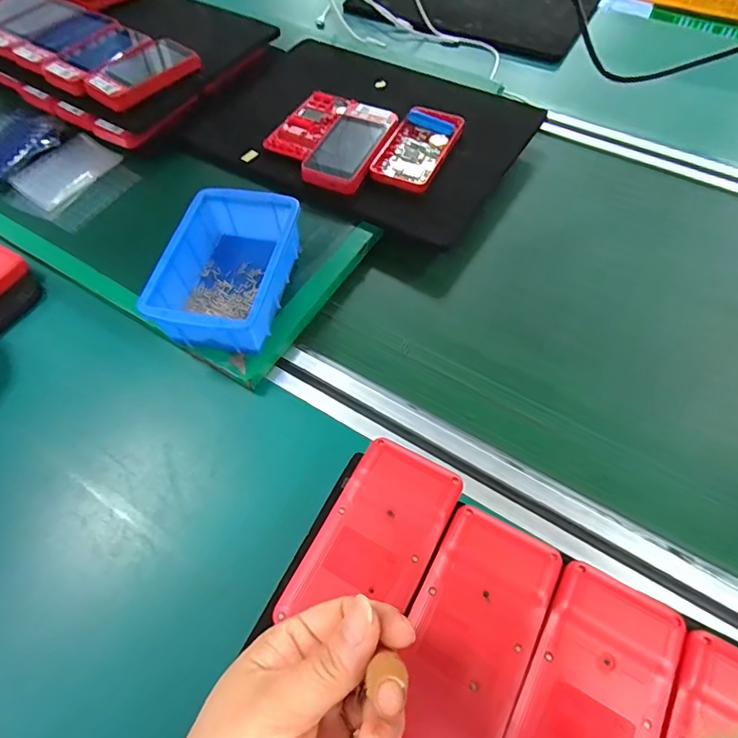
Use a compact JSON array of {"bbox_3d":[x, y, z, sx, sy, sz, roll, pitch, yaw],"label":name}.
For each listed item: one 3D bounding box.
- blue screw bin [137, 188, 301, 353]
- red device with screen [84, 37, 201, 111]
[{"bbox_3d":[-0.120,-0.087,0.434,0.095,0.059,0.148,9,61,7],"label":"blue screw bin"},{"bbox_3d":[-0.253,-0.332,0.548,0.055,0.020,0.122,36,67,20],"label":"red device with screen"}]

